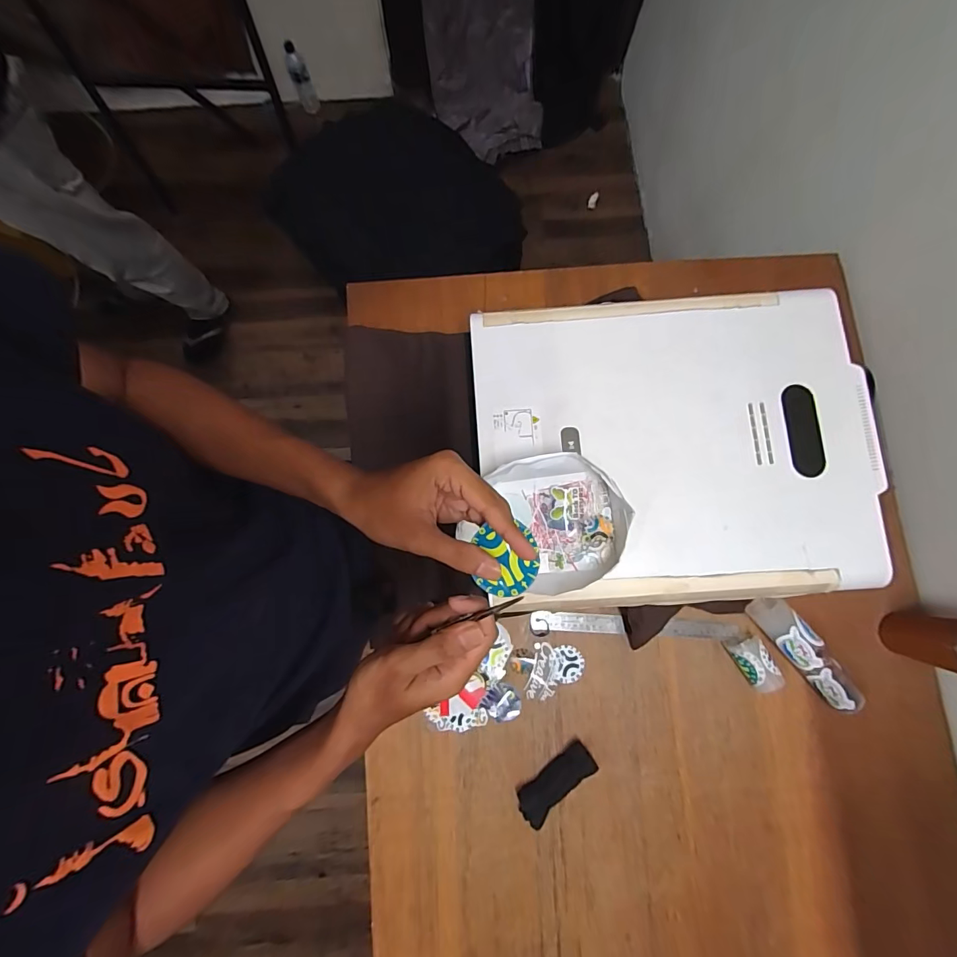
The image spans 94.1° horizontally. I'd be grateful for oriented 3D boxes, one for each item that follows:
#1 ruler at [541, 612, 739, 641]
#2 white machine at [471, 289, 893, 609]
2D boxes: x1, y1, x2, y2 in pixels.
[{"bbox_3d":[0.255,0.232,0.698,0.297,0.007,0.029,3,79,1],"label":"ruler"},{"bbox_3d":[0.252,-0.042,0.586,0.488,0.047,0.392,-5,82,3],"label":"white machine"}]

